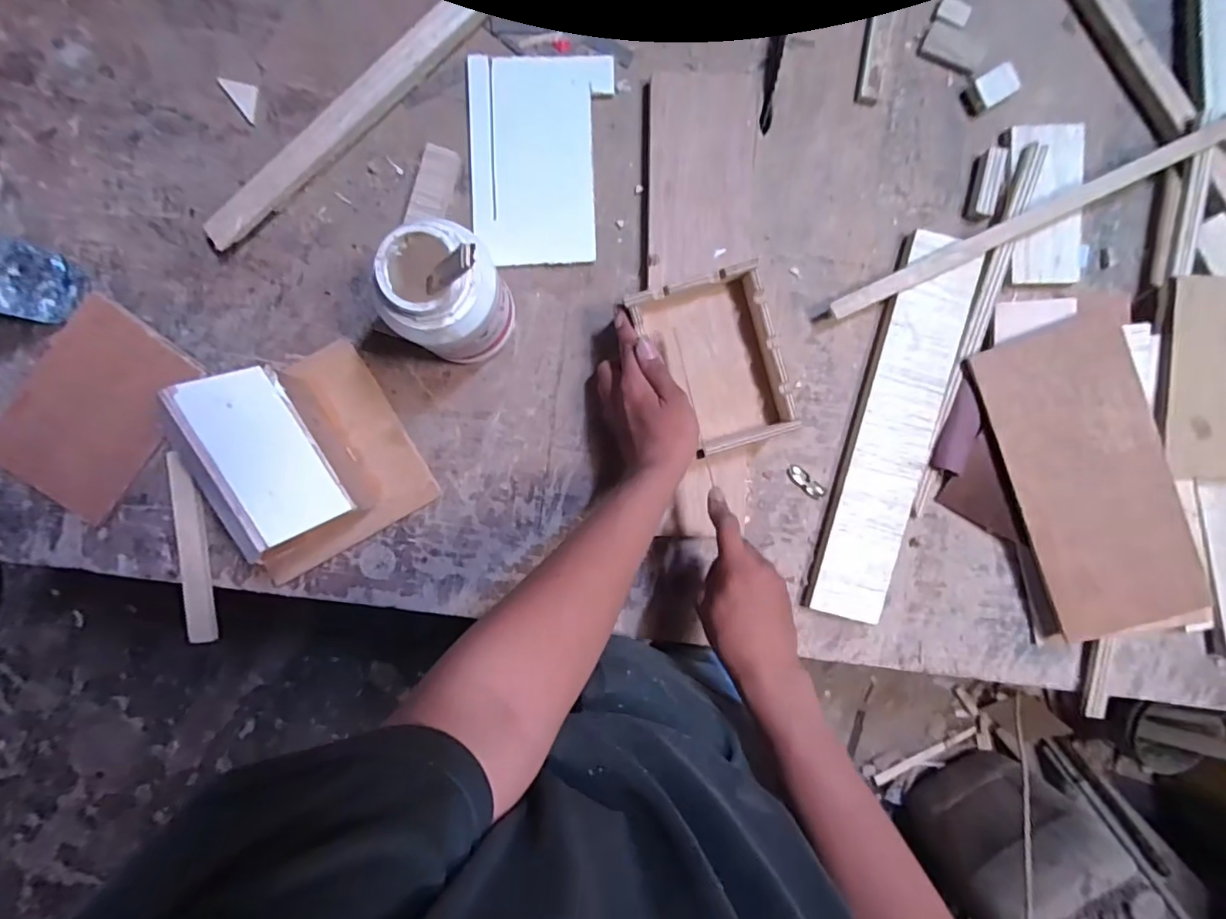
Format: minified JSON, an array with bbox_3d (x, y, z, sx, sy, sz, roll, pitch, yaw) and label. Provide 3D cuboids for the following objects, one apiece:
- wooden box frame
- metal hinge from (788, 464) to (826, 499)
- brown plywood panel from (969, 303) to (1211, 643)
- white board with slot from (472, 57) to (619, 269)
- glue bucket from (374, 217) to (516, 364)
[{"bbox_3d":[0.095,-0.091,0.511,0.118,0.034,0.158,-17,93,-2],"label":"wooden box frame"},{"bbox_3d":[0.202,0.023,0.566,0.046,0.005,0.017,43,90,-3],"label":"metal hinge"},{"bbox_3d":[0.473,0.025,0.533,0.135,0.013,0.314,-22,96,10],"label":"brown plywood panel"},{"bbox_3d":[-0.072,-0.297,0.535,0.133,0.007,0.200,-1,92,-2],"label":"white board with slot"},{"bbox_3d":[-0.134,-0.134,0.463,0.074,0.171,0.091,32,91,-2],"label":"glue bucket"}]

